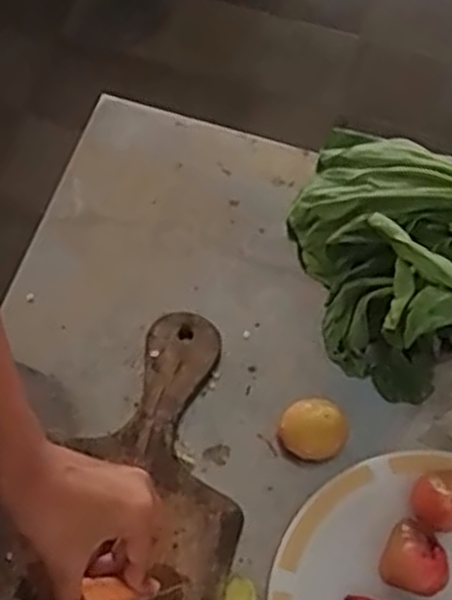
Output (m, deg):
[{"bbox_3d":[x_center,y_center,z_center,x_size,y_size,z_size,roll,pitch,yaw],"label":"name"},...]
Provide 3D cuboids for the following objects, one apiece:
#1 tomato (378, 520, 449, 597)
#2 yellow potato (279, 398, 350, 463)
[{"bbox_3d":[0.127,0.175,0.537,0.043,0.039,0.041,1,66,-2],"label":"tomato"},{"bbox_3d":[0.063,0.096,0.579,0.046,0.042,0.037,35,69,12],"label":"yellow potato"}]

